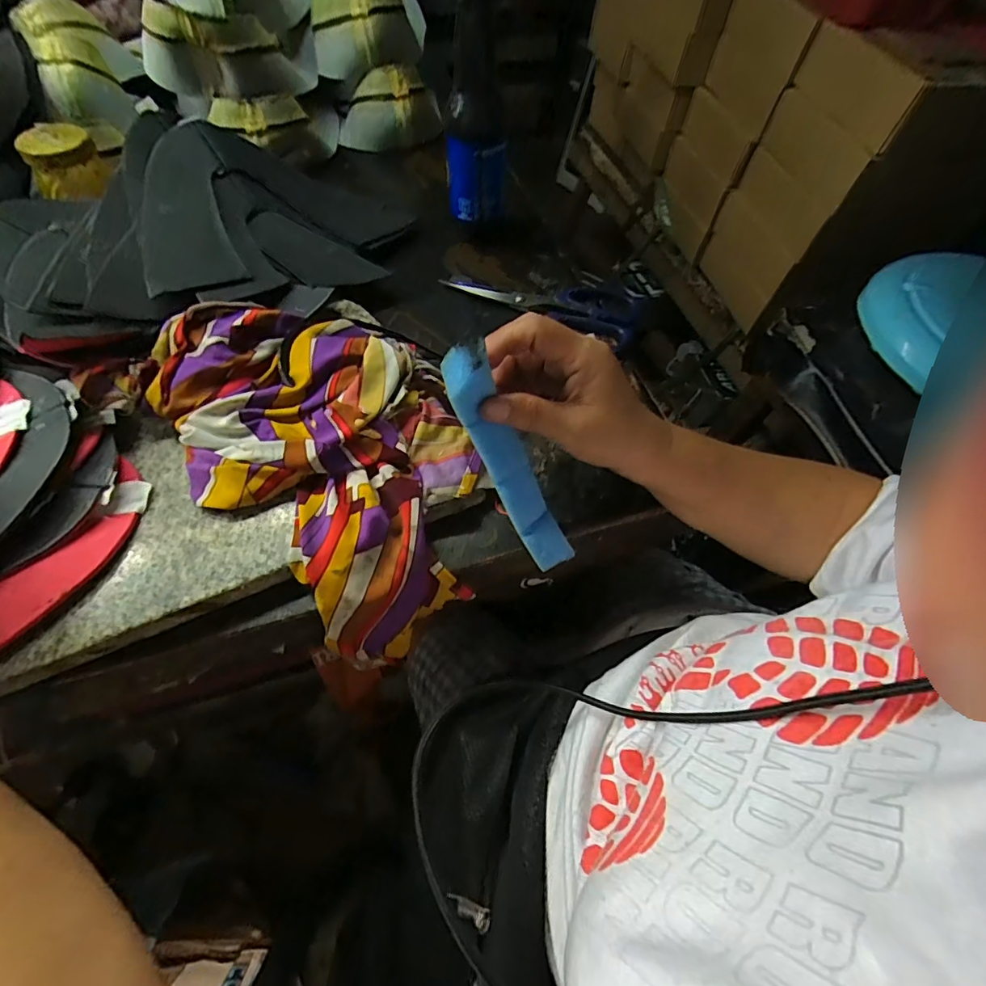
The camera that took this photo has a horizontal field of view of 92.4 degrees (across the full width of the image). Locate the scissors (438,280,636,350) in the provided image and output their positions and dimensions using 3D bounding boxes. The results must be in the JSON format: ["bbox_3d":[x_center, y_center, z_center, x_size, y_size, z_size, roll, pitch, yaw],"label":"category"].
[{"bbox_3d":[0.047,-0.187,0.449,0.181,0.021,0.050,25,61,11],"label":"scissors"}]

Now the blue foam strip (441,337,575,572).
[{"bbox_3d":[0.012,-0.015,0.280,0.027,0.153,0.026,14,52,45],"label":"blue foam strip"}]

